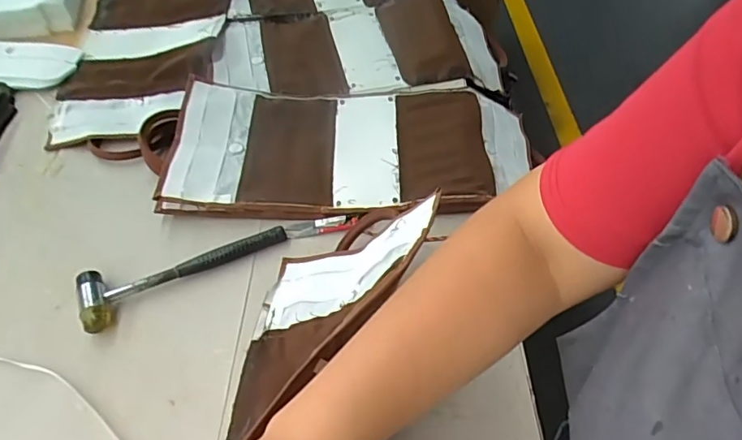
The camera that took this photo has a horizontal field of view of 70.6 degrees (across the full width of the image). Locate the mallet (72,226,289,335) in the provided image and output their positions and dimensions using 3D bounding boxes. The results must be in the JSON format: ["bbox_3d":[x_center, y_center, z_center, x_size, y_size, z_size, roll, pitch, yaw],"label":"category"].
[{"bbox_3d":[-0.210,0.053,0.598,0.232,0.024,0.067,-22,54,-15],"label":"mallet"}]

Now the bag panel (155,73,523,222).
[{"bbox_3d":[-0.026,-0.103,0.723,0.483,0.041,0.232,0,52,1],"label":"bag panel"}]

